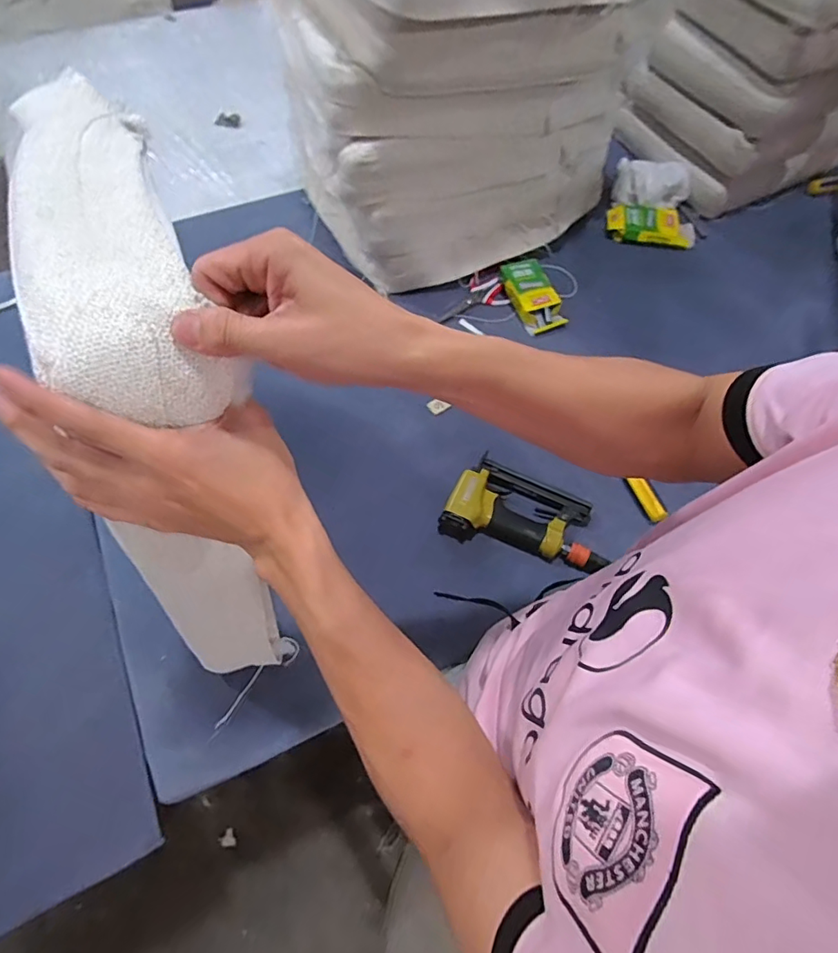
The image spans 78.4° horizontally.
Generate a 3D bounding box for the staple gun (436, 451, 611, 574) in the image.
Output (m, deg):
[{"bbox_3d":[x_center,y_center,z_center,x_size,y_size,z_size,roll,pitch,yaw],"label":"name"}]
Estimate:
[{"bbox_3d":[0.165,0.059,0.749,0.243,0.042,0.131,20,64,8],"label":"staple gun"}]

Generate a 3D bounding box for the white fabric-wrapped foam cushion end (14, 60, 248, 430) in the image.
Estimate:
[{"bbox_3d":[-0.206,-0.169,0.337,0.094,0.058,0.322,-22,63,-13],"label":"white fabric-wrapped foam cushion end"}]

